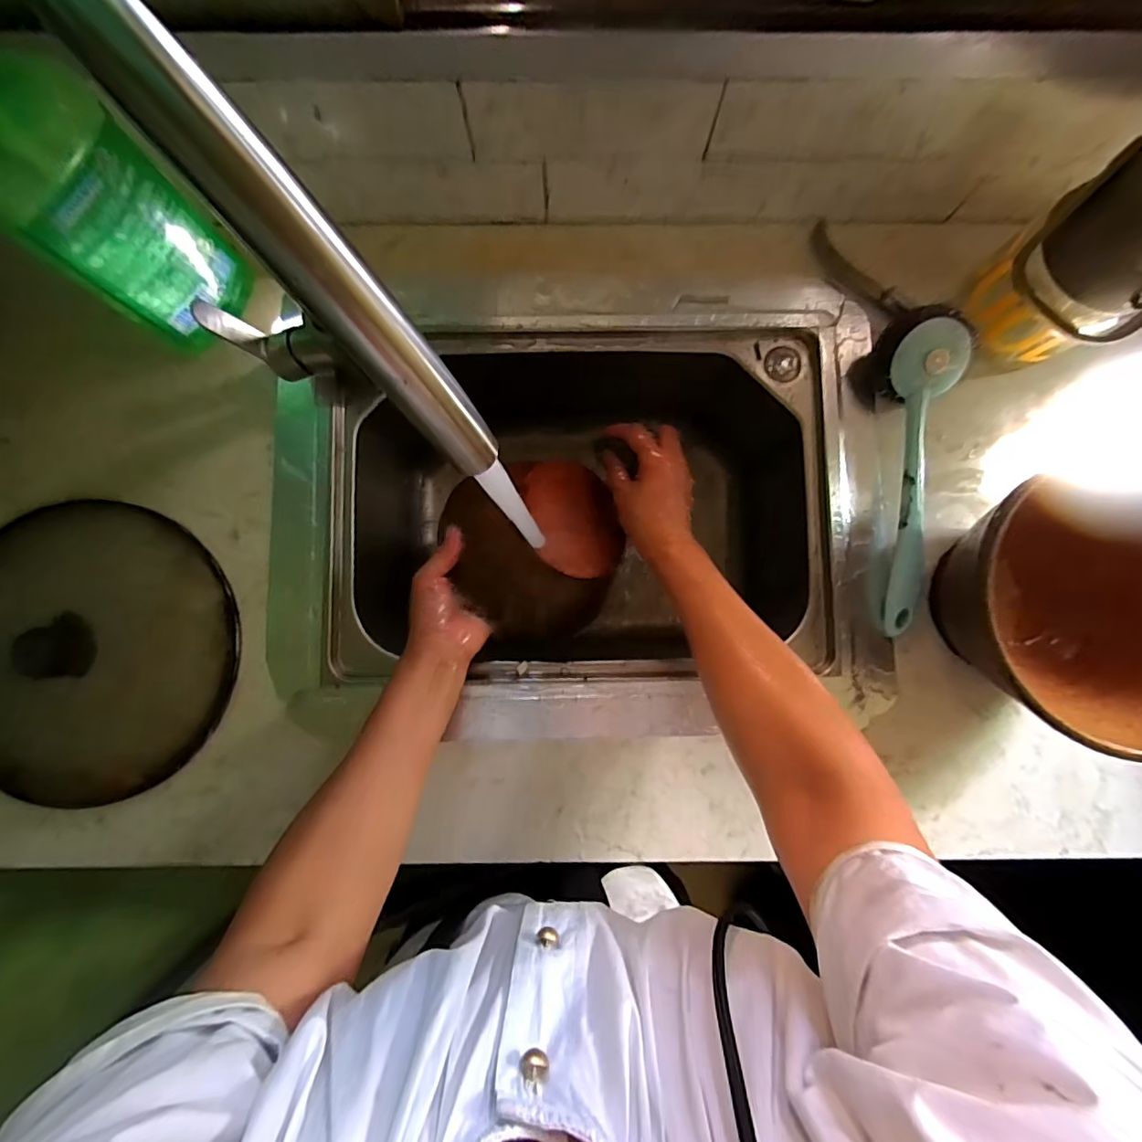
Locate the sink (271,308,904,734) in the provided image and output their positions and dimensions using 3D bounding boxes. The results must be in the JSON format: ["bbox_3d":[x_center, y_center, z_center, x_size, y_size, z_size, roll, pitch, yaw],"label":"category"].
[{"bbox_3d":[0.007,-0.047,0.545,0.546,0.173,0.391,-1,86,-1],"label":"sink"}]

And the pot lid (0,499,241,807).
[{"bbox_3d":[-0.417,0.065,0.431,0.242,0.042,0.243,0,86,0],"label":"pot lid"}]

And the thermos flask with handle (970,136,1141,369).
[{"bbox_3d":[0.392,-0.230,0.393,0.092,0.176,0.105,-40,87,-3],"label":"thermos flask with handle"}]

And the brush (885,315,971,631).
[{"bbox_3d":[0.301,-0.078,0.441,0.056,0.052,0.265,0,86,0],"label":"brush"}]

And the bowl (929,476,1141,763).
[{"bbox_3d":[0.385,0.031,0.400,0.203,0.123,0.185,0,86,0],"label":"bowl"}]

